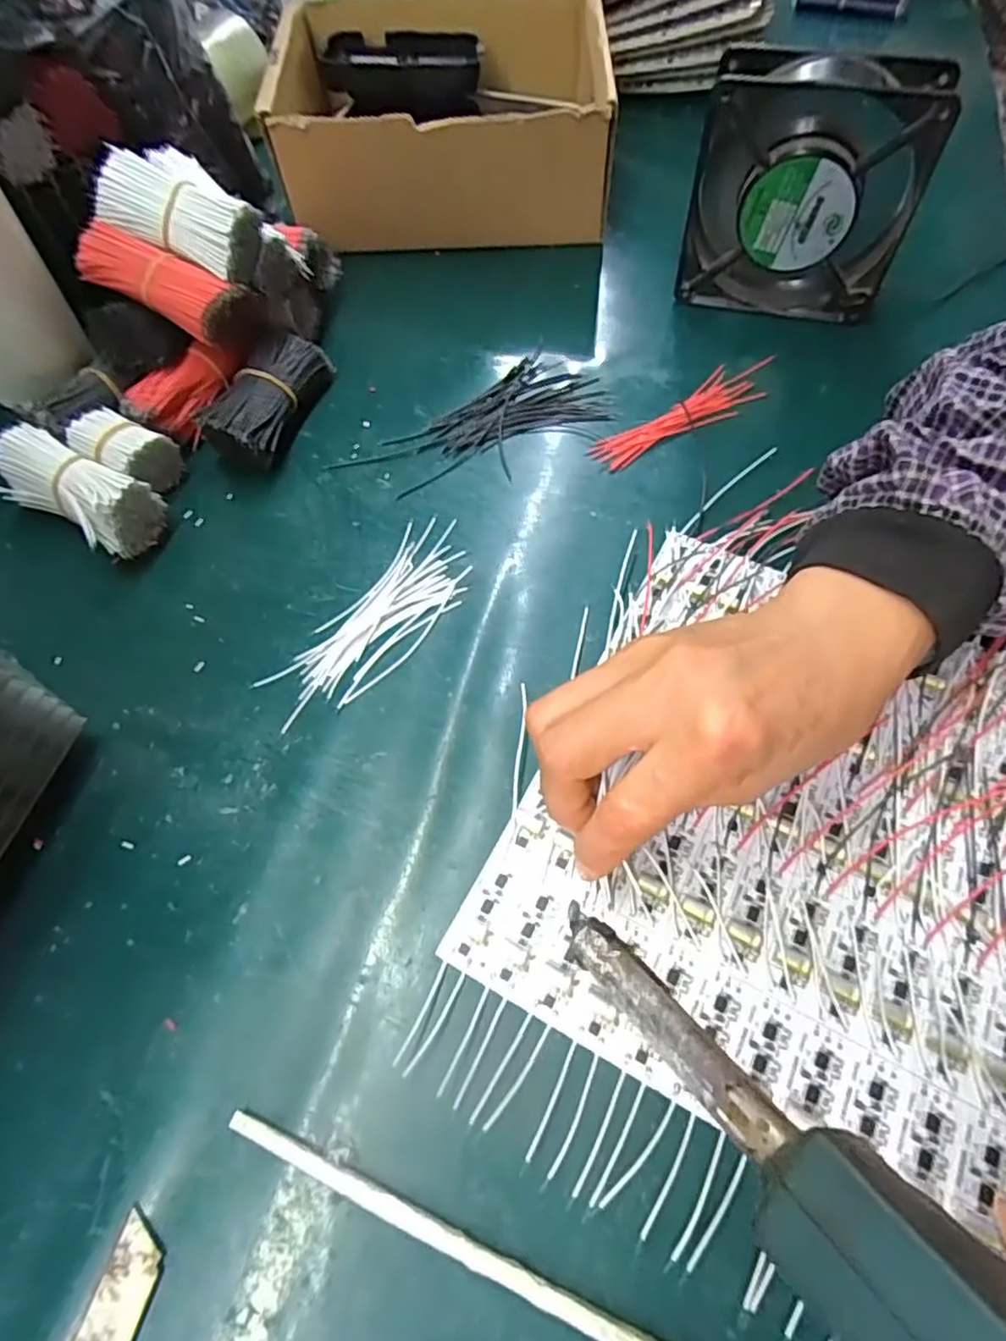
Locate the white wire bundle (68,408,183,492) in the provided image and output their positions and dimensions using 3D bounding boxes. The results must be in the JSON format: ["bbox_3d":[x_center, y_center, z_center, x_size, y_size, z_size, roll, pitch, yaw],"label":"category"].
[{"bbox_3d":[-0.204,-0.117,0.366,0.050,0.032,0.032,21,63,13],"label":"white wire bundle"}]

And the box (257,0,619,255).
[{"bbox_3d":[-0.043,-0.391,0.485,0.225,0.095,0.214,-2,60,0],"label":"box"}]

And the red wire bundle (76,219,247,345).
[{"bbox_3d":[-0.186,-0.212,0.361,0.089,0.032,0.028,25,61,14],"label":"red wire bundle"}]

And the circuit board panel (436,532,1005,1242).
[{"bbox_3d":[0.118,0.052,0.270,0.192,0.013,0.212,24,63,15],"label":"circuit board panel"}]

